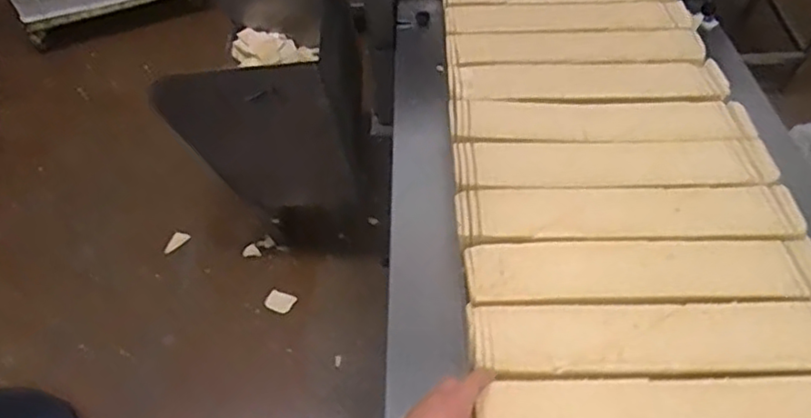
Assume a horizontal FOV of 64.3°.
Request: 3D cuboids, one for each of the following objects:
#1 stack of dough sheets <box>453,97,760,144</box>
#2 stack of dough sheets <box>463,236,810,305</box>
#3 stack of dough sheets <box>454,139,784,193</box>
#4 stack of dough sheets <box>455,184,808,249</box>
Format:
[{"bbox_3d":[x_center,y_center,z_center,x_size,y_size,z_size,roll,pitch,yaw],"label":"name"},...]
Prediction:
[{"bbox_3d":[0.256,-0.117,0.853,0.378,0.024,0.087,1,56,1],"label":"stack of dough sheets"},{"bbox_3d":[0.258,0.066,0.680,0.378,0.022,0.079,-1,56,0],"label":"stack of dough sheets"},{"bbox_3d":[0.256,-0.055,0.793,0.379,0.017,0.080,1,56,1],"label":"stack of dough sheets"},{"bbox_3d":[0.255,0.004,0.740,0.383,0.023,0.085,0,56,0],"label":"stack of dough sheets"}]

